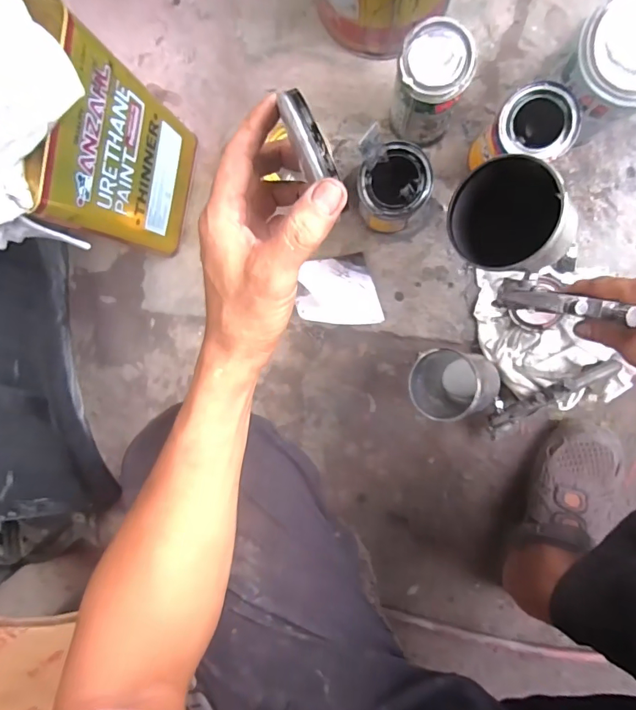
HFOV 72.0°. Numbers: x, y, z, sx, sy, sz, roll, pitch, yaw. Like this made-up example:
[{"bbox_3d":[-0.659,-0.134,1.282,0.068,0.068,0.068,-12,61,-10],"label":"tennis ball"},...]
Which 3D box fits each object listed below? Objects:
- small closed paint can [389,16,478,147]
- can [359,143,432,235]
[{"bbox_3d":[0.120,-0.285,0.478,0.072,0.138,0.070,1,98,5],"label":"small closed paint can"},{"bbox_3d":[0.086,-0.181,0.498,0.063,0.133,0.067,1,98,5],"label":"can"}]

